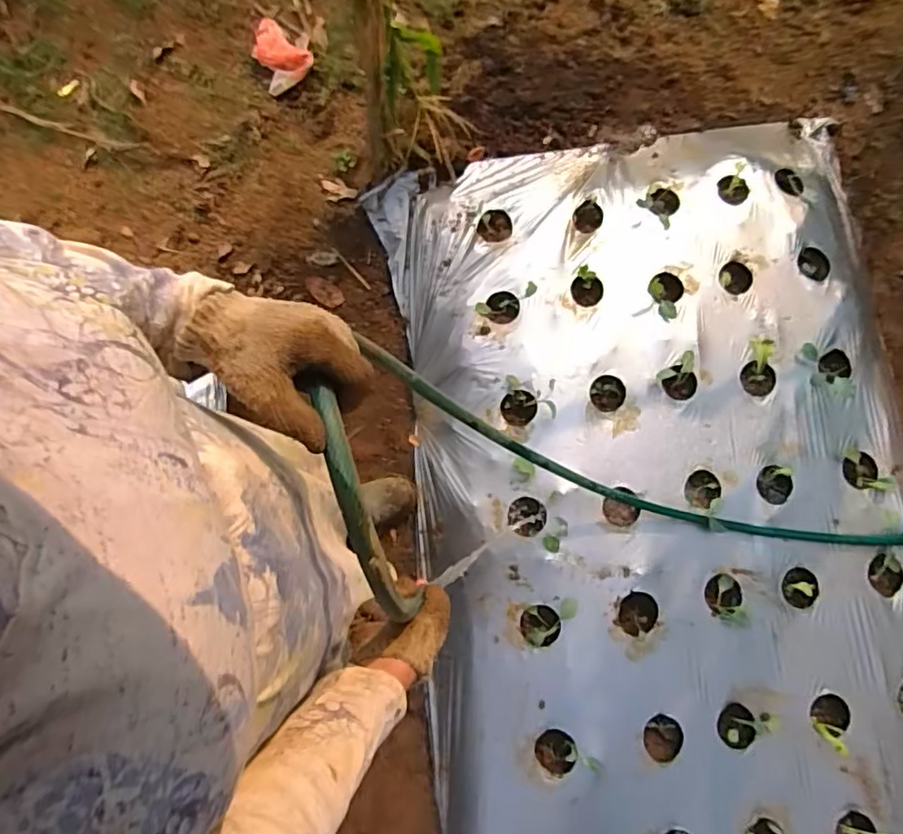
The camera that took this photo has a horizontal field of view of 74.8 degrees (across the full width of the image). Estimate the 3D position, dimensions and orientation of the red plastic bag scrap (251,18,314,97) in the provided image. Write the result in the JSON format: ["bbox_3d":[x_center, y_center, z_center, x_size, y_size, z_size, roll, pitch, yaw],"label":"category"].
[{"bbox_3d":[-0.417,-0.893,1.453,0.141,0.042,0.175,-16,78,-1],"label":"red plastic bag scrap"}]

